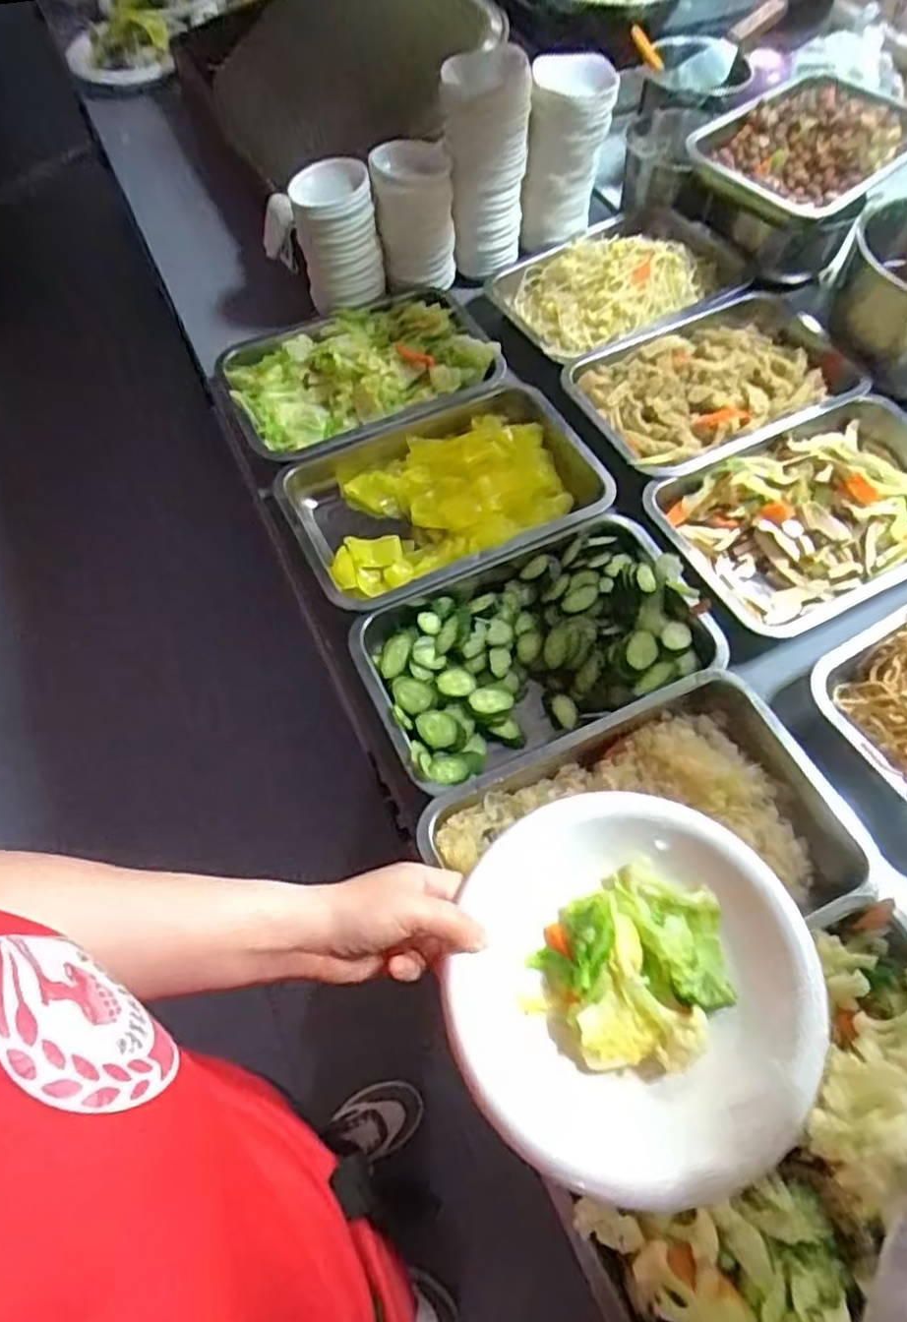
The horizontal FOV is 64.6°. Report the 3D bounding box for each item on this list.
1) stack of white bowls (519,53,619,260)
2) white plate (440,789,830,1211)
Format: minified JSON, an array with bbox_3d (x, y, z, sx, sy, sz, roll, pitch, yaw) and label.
[{"bbox_3d":[0.136,-0.601,0.854,0.097,0.179,0.086,5,61,3],"label":"stack of white bowls"},{"bbox_3d":[0.102,0.189,0.427,0.204,0.047,0.205,0,61,0],"label":"white plate"}]

